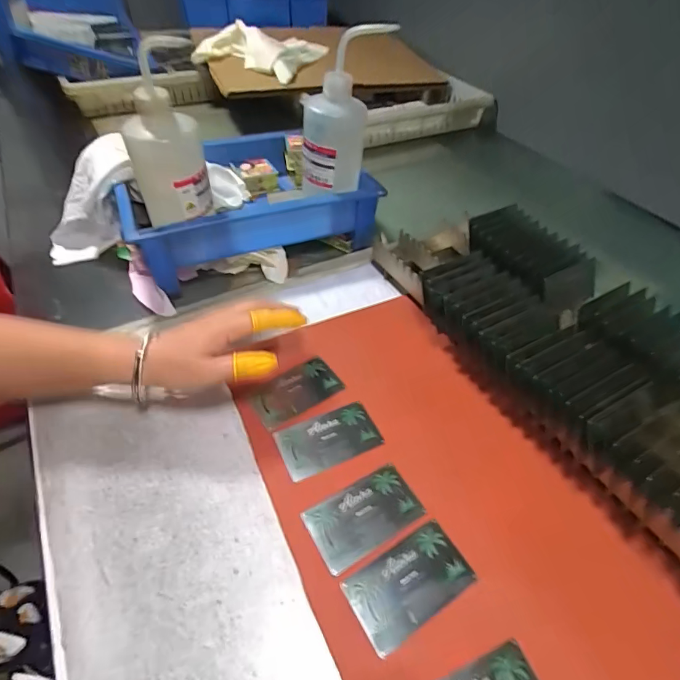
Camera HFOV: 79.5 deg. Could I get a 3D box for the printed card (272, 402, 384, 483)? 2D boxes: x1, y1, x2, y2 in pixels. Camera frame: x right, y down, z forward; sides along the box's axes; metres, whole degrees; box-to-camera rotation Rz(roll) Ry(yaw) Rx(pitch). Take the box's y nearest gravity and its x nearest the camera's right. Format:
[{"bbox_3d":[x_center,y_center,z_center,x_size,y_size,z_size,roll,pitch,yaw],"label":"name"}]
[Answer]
[{"bbox_3d":[-0.009,0.086,0.358,0.086,0.004,0.049,-17,51,-19],"label":"printed card"}]

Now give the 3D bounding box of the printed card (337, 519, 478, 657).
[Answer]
[{"bbox_3d":[0.049,0.169,0.286,0.086,0.004,0.049,-23,53,-24],"label":"printed card"}]

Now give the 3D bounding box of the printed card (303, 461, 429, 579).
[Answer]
[{"bbox_3d":[0.020,0.134,0.315,0.087,0.004,0.049,-22,53,-23],"label":"printed card"}]

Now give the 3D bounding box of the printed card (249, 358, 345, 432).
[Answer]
[{"bbox_3d":[-0.041,0.050,0.391,0.083,0.005,0.044,-26,59,-28],"label":"printed card"}]

